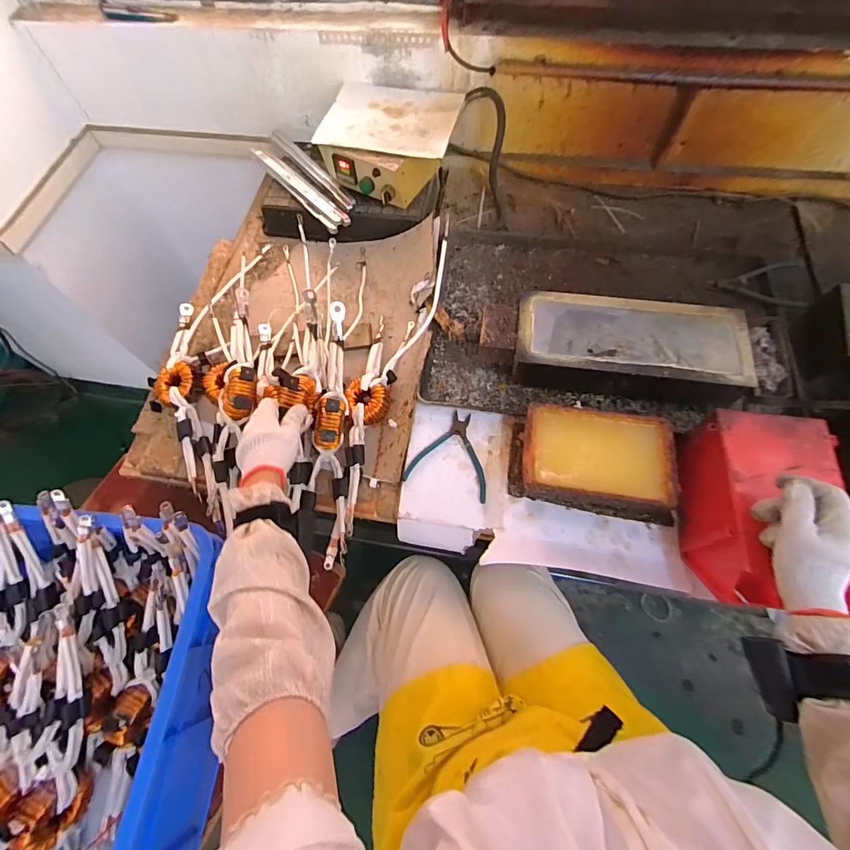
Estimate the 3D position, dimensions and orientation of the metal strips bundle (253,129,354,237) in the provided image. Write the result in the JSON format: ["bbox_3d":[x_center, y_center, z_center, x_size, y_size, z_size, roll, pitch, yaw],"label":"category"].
[{"bbox_3d":[-0.257,-0.517,0.870,0.094,0.022,0.345,-36,68,-13],"label":"metal strips bundle"}]

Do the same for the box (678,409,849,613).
[{"bbox_3d":[0.415,0.105,0.530,0.147,0.102,0.232,12,66,8],"label":"box"}]

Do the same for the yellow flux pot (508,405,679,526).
[{"bbox_3d":[0.239,0.051,0.603,0.219,0.068,0.138,8,66,6],"label":"yellow flux pot"}]

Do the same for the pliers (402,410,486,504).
[{"bbox_3d":[0.048,0.043,0.655,0.125,0.011,0.129,17,67,10],"label":"pliers"}]

